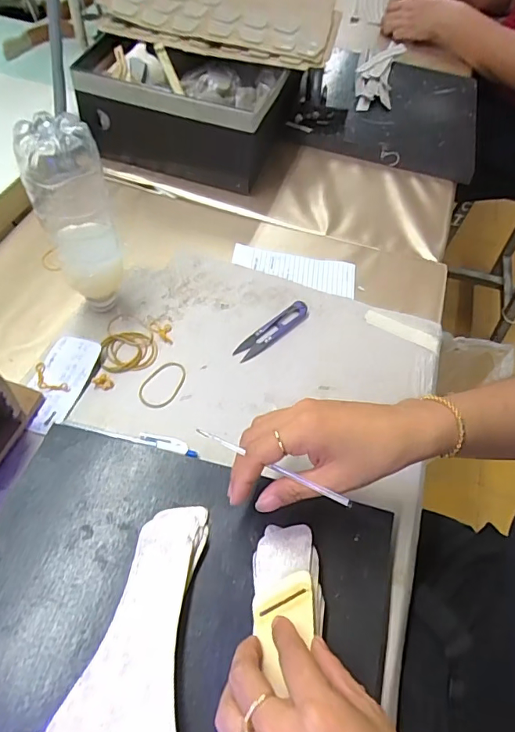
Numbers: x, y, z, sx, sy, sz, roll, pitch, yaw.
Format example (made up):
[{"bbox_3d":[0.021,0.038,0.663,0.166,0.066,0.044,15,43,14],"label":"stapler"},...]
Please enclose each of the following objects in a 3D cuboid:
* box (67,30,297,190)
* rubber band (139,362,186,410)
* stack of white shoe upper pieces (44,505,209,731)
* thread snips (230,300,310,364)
[{"bbox_3d":[-0.099,-0.351,0.655,0.266,0.119,0.150,14,56,4],"label":"box"},{"bbox_3d":[-0.094,0.018,0.471,0.035,0.004,0.056,28,58,14],"label":"rubber band"},{"bbox_3d":[-0.069,0.192,0.316,0.095,0.019,0.192,14,56,5],"label":"stack of white shoe upper pieces"},{"bbox_3d":[0.017,-0.039,0.513,0.022,0.011,0.100,41,62,21],"label":"thread snips"}]

